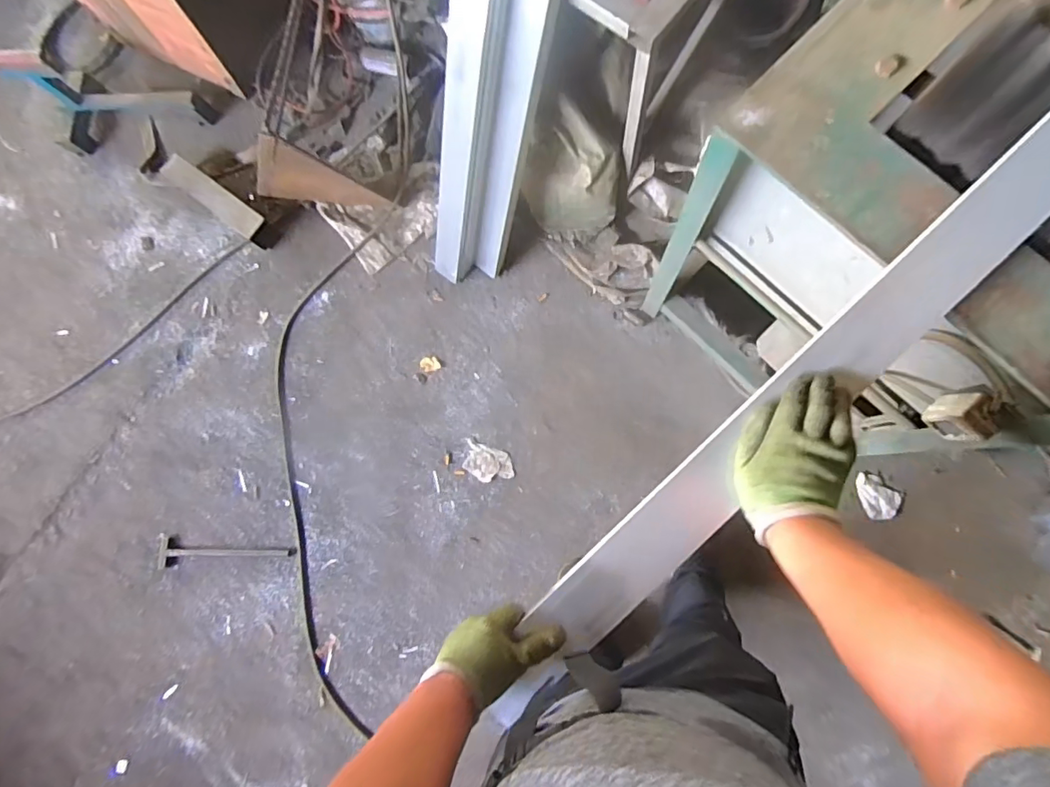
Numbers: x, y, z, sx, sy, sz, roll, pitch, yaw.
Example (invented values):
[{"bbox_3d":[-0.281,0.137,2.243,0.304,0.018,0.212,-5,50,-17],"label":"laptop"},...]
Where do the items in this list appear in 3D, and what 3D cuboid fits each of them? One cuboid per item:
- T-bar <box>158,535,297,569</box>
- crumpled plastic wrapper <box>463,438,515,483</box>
[{"bbox_3d":[-0.777,0.403,1.386,0.363,0.036,0.084,-3,81,4],"label":"T-bar"},{"bbox_3d":[-0.097,0.189,1.424,0.137,0.025,0.090,17,84,7],"label":"crumpled plastic wrapper"}]

